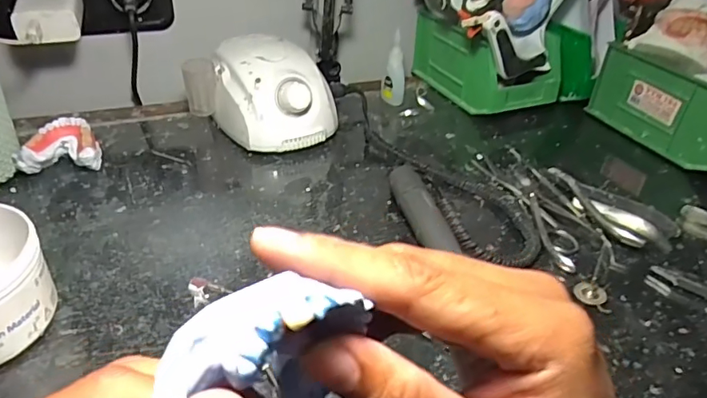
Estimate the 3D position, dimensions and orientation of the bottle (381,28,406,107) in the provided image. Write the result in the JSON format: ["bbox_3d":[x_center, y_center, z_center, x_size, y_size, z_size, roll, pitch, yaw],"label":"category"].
[{"bbox_3d":[0.049,-0.150,0.594,0.026,0.081,0.019,6,36,2],"label":"bottle"}]

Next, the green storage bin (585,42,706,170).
[{"bbox_3d":[0.363,-0.103,0.557,0.098,0.084,0.173,-13,39,-21],"label":"green storage bin"}]

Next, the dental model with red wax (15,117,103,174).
[{"bbox_3d":[-0.262,-0.045,0.463,0.063,0.035,0.050,-5,37,-12],"label":"dental model with red wax"}]

